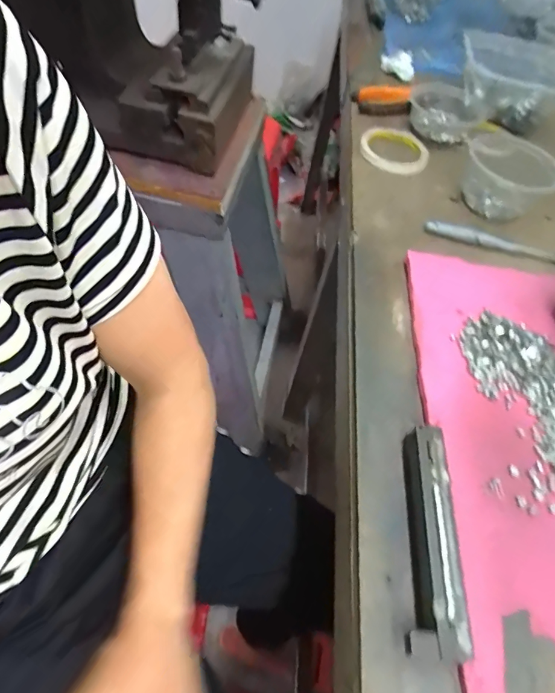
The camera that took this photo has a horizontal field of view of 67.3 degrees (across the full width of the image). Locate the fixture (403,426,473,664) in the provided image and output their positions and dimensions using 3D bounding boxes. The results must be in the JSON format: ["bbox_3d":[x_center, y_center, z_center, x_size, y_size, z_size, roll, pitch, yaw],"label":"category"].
[{"bbox_3d":[0.108,0.130,0.295,0.034,0.031,0.146,11,55,-2],"label":"fixture"}]

